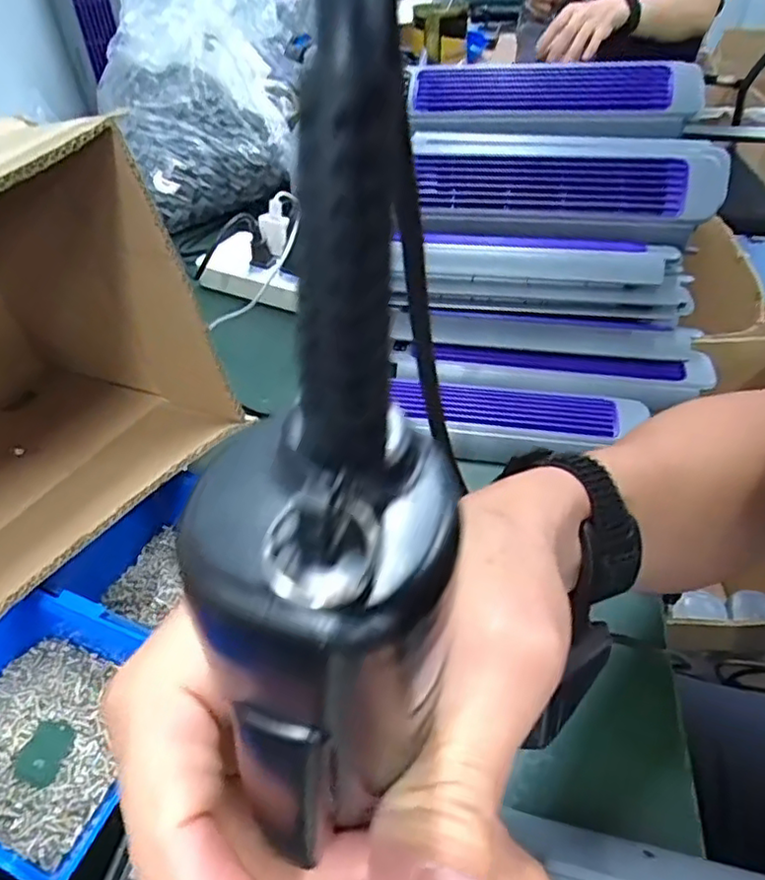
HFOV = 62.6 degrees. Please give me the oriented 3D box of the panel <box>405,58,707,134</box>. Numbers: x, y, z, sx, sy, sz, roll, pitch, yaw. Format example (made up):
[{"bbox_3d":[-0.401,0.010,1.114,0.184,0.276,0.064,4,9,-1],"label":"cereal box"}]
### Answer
[{"bbox_3d":[0.156,-0.337,0.620,0.300,0.047,0.074,6,44,8],"label":"panel"}]

